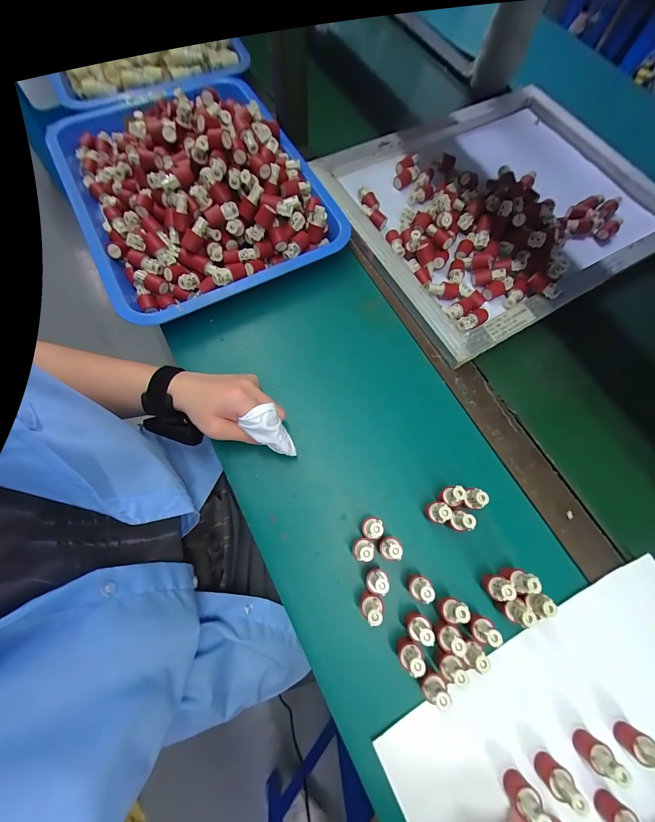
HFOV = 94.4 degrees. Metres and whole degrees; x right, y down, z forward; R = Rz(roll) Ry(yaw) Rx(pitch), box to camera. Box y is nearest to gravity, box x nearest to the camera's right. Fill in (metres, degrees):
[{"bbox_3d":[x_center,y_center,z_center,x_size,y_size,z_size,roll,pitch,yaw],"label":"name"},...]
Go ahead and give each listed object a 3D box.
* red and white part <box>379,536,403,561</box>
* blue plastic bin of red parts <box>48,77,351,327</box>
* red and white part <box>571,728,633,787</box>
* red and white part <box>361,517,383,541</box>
[{"bbox_3d":[0.065,0.147,0.325,0.018,0.051,0.022,-23,74,-10],"label":"red and white part"},{"bbox_3d":[-0.199,-0.350,0.441,0.332,0.092,0.397,-26,75,-11],"label":"blue plastic bin of red parts"},{"bbox_3d":[0.246,0.311,0.270,0.018,0.039,0.017,-9,72,-6],"label":"red and white part"},{"bbox_3d":[0.047,0.128,0.332,0.019,0.048,0.023,16,72,2],"label":"red and white part"}]

